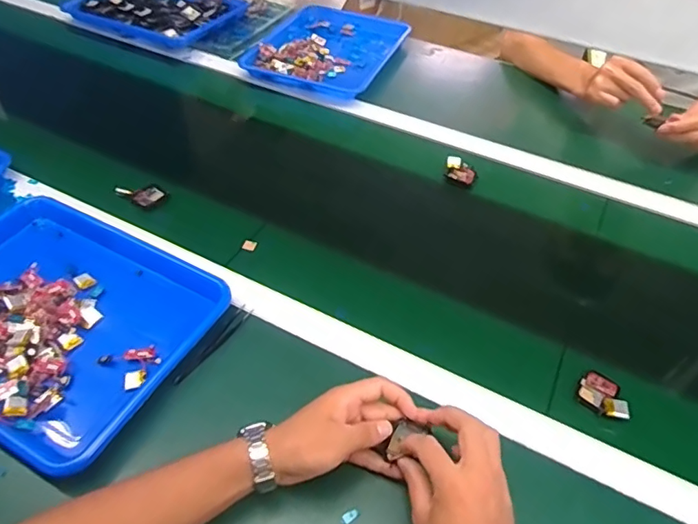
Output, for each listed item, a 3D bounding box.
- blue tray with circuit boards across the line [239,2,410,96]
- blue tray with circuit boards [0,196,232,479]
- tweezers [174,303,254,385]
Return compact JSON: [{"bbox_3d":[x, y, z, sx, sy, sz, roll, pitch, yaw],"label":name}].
[{"bbox_3d":[-0.040,-0.435,1.059,0.258,0.036,0.343,18,49,13],"label":"blue tray with circuit boards across the line"},{"bbox_3d":[-0.321,0.054,0.570,0.323,0.036,0.250,23,51,17],"label":"blue tray with circuit boards"},{"bbox_3d":[-0.148,0.092,0.581,0.014,0.014,0.116,25,51,18],"label":"tweezers"}]

